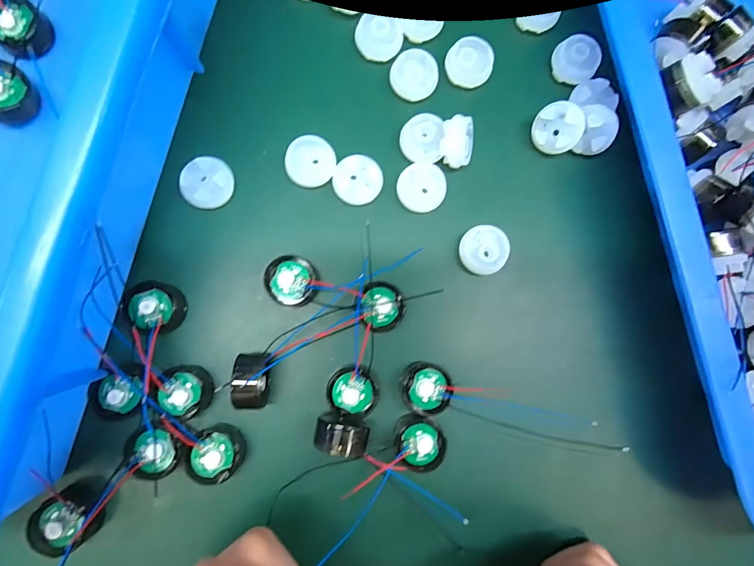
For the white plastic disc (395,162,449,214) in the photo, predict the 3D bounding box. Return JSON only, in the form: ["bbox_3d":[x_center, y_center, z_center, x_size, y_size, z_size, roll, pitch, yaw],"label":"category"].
[{"bbox_3d":[0.020,-0.042,0.170,0.021,0.004,0.020,1,85,-6],"label":"white plastic disc"}]

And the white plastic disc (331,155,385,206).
[{"bbox_3d":[-0.008,-0.045,0.168,0.021,0.004,0.020,1,85,-6],"label":"white plastic disc"}]

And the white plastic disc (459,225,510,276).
[{"bbox_3d":[0.047,-0.014,0.169,0.020,0.005,0.021,1,85,-6],"label":"white plastic disc"}]

